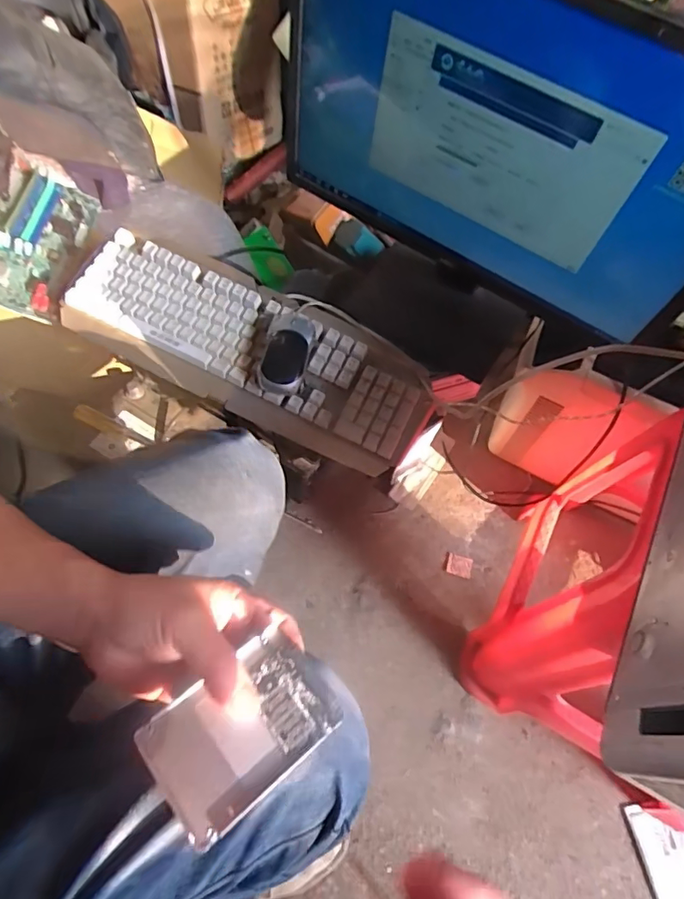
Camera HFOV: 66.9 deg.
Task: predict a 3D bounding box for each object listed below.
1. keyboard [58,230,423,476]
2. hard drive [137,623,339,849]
[{"bbox_3d":[-0.121,-0.121,0.633,0.438,0.024,0.152,26,75,3],"label":"keyboard"},{"bbox_3d":[-0.056,0.156,0.293,0.097,0.014,0.067,-35,69,-20],"label":"hard drive"}]

